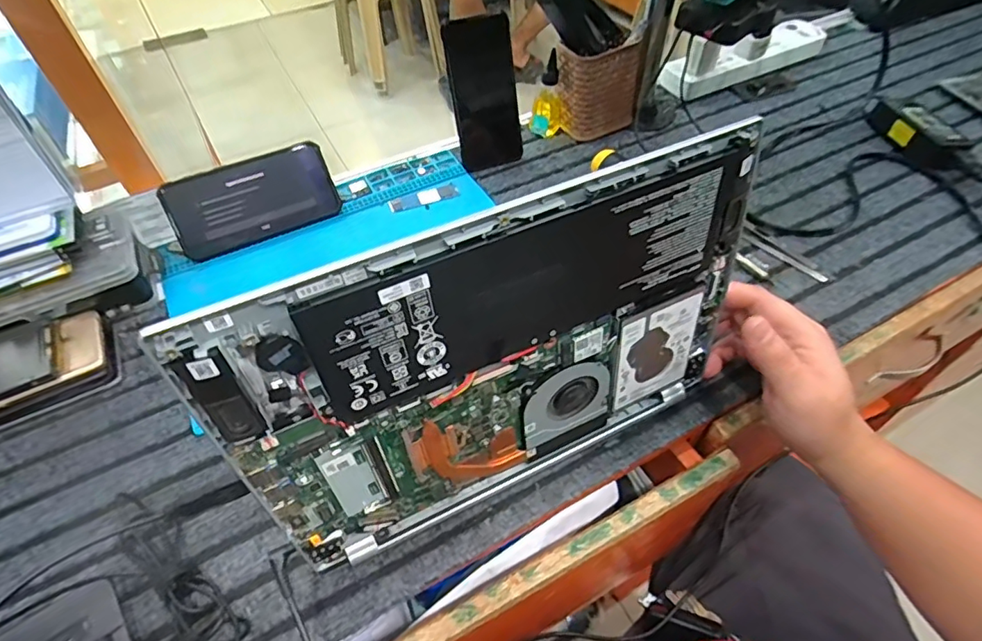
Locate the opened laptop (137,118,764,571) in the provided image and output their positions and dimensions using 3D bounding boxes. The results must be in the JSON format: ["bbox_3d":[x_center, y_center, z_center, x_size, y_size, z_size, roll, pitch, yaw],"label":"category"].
[{"bbox_3d":[0.014,0.028,0.327,0.317,0.222,0.014,-22,46,-14],"label":"opened laptop"}]

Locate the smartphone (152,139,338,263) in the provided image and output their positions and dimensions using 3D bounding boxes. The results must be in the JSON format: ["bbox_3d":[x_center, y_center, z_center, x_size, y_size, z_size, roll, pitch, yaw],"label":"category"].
[{"bbox_3d":[-0.244,-0.125,0.557,0.161,0.082,0.007,-24,15,-15],"label":"smartphone"}]

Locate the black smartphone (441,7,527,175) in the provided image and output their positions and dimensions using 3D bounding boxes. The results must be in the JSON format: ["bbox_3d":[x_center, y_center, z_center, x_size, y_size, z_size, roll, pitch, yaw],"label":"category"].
[{"bbox_3d":[-0.005,-0.251,0.602,0.078,0.156,0.014,-14,29,-9],"label":"black smartphone"}]

